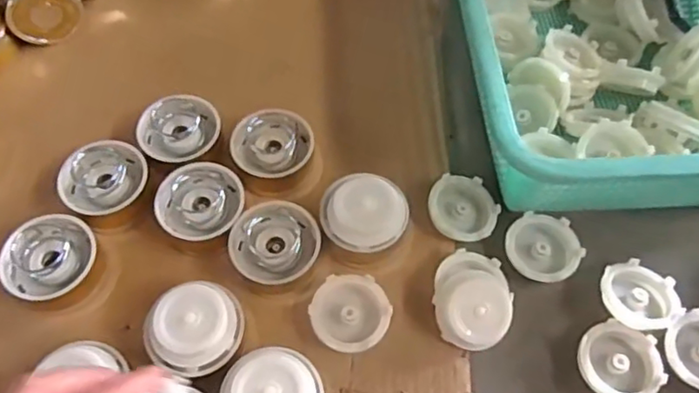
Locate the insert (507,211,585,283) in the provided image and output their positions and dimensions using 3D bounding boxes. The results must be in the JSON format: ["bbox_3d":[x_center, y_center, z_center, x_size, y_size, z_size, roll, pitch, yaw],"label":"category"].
[{"bbox_3d":[0.153,0.040,0.489,0.056,0.012,0.056,0,60,-1],"label":"insert"}]

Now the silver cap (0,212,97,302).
[{"bbox_3d":[-0.224,0.044,0.462,0.066,0.028,0.057,-10,60,-7],"label":"silver cap"}]

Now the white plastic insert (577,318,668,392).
[{"bbox_3d":[0.194,0.119,0.446,0.056,0.015,0.057,0,60,-1],"label":"white plastic insert"}]

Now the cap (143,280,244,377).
[{"bbox_3d":[-0.107,0.090,0.425,0.061,0.023,0.062,0,60,-1],"label":"cap"}]

